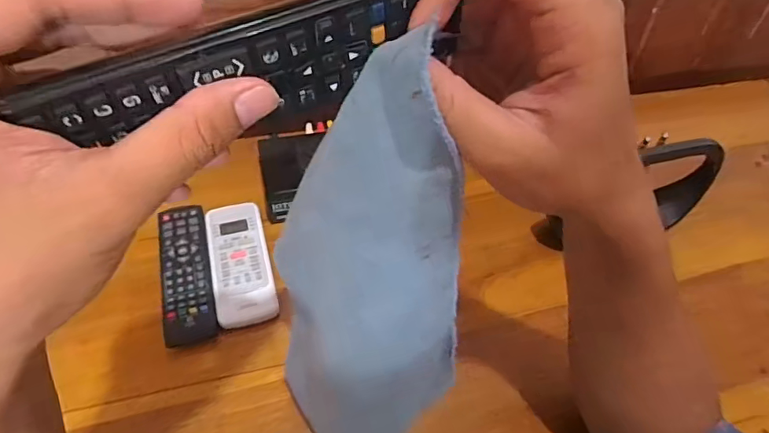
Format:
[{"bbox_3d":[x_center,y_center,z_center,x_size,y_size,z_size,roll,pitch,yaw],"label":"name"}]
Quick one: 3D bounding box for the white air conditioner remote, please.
[{"bbox_3d":[-0.138,0.042,0.466,0.054,0.021,0.127,-12,50,-14],"label":"white air conditioner remote"}]

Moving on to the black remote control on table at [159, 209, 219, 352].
[{"bbox_3d":[-0.184,0.051,0.453,0.043,0.024,0.137,-12,50,-14],"label":"black remote control on table"}]

